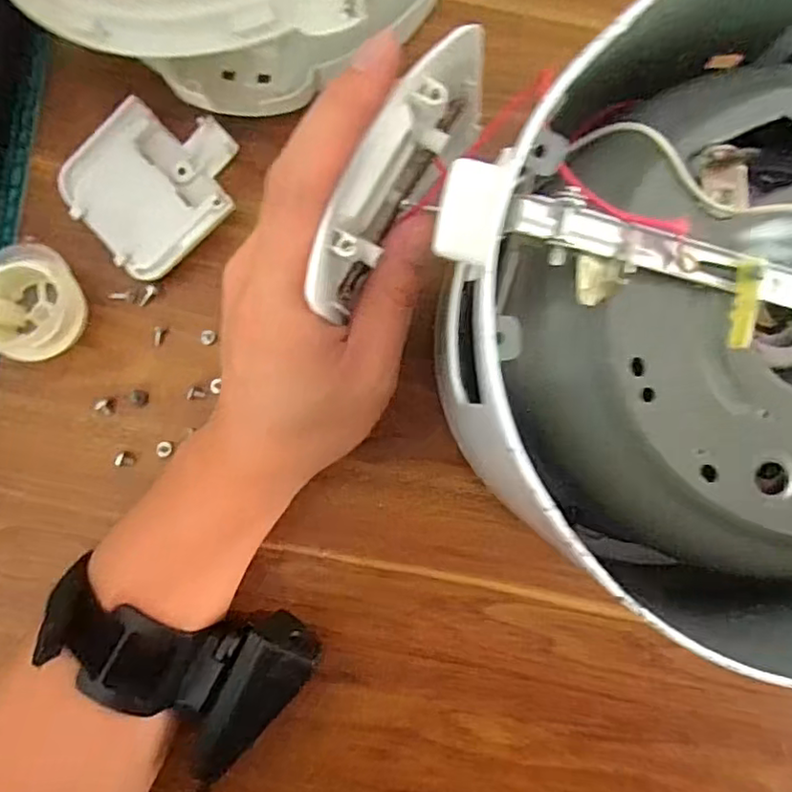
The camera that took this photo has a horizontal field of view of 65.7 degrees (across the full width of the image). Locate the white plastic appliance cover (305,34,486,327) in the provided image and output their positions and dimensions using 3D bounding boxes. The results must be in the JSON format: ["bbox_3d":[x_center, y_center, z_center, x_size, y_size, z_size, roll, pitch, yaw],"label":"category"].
[{"bbox_3d":[0.001,-0.071,0.205,0.023,0.046,0.096,30,87,0],"label":"white plastic appliance cover"}]

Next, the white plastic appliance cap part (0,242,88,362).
[{"bbox_3d":[-0.174,-0.044,0.289,0.048,0.022,0.051,0,87,-2],"label":"white plastic appliance cap part"}]

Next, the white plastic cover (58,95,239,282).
[{"bbox_3d":[-0.116,-0.104,0.300,0.079,0.014,0.069,-43,89,-3],"label":"white plastic cover"}]

